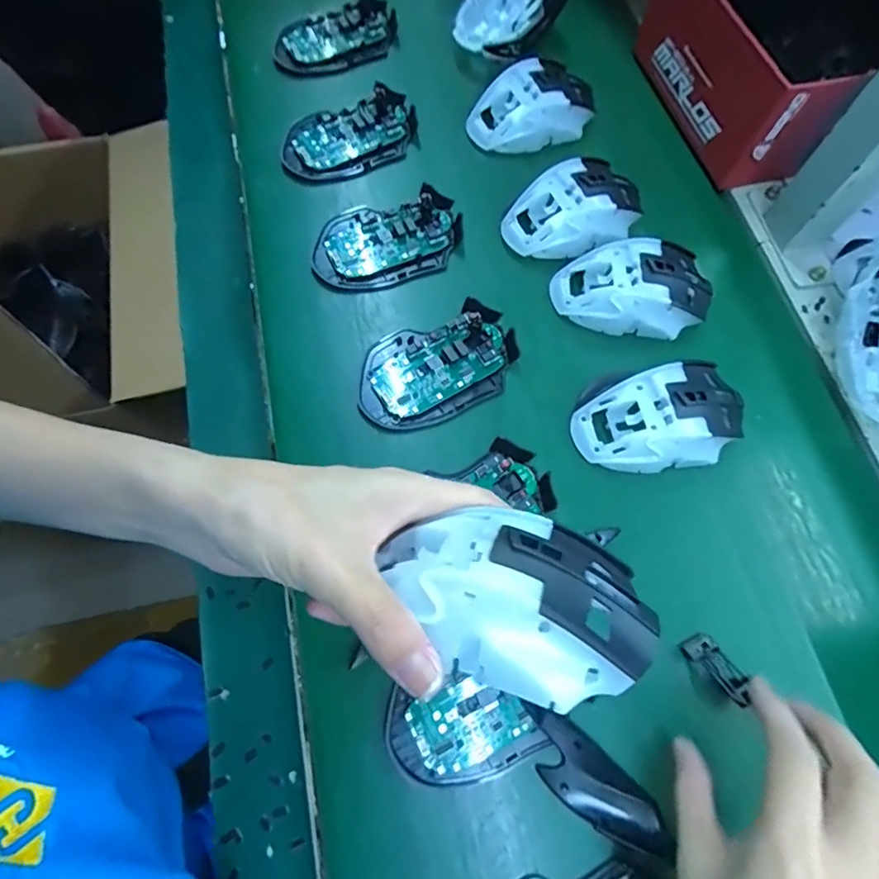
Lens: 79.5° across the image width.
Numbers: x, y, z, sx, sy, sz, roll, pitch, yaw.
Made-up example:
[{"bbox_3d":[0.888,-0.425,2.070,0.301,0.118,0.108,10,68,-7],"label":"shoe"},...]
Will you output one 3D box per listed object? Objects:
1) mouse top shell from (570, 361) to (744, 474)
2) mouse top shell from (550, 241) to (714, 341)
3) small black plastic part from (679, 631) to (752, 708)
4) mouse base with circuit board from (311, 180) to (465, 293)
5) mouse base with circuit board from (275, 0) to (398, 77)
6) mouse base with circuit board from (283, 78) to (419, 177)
[{"bbox_3d":[0.148,-0.015,0.350,0.116,0.035,0.067,-12,70,-7],"label":"mouse top shell"},{"bbox_3d":[0.144,-0.112,0.389,0.118,0.037,0.069,-4,70,-4],"label":"mouse top shell"},{"bbox_3d":[0.162,0.132,0.306,0.018,0.006,0.041,-33,53,-11],"label":"small black plastic part"},{"bbox_3d":[-0.039,-0.152,0.400,0.113,0.017,0.069,-19,71,-11],"label":"mouse base with circuit board"},{"bbox_3d":[-0.092,-0.365,0.479,0.114,0.017,0.062,-21,71,-12],"label":"mouse base with circuit board"},{"bbox_3d":[-0.073,-0.253,0.438,0.113,0.014,0.065,-20,71,-11],"label":"mouse base with circuit board"}]

